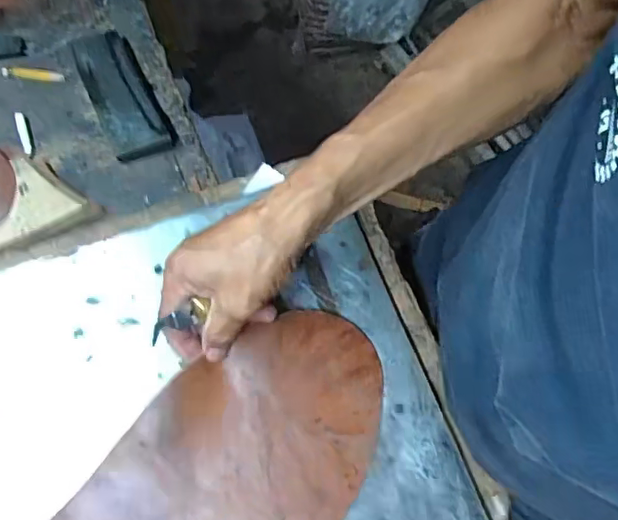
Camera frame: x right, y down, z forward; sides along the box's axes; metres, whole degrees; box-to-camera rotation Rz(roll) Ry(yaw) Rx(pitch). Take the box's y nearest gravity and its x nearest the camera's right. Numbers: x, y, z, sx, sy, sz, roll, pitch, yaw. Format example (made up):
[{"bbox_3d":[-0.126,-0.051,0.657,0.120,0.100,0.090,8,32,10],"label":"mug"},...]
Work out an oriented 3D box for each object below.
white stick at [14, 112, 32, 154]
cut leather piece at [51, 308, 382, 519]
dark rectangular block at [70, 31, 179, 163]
[{"bbox_3d":[-0.261,-0.116,0.525,0.009,0.013,0.039,-17,66,-11],"label":"white stick"},{"bbox_3d":[-0.064,0.161,0.383,0.152,0.031,0.292,35,68,13],"label":"cut leather piece"},{"bbox_3d":[-0.177,-0.159,0.542,0.058,0.013,0.151,-24,69,-16],"label":"dark rectangular block"}]

